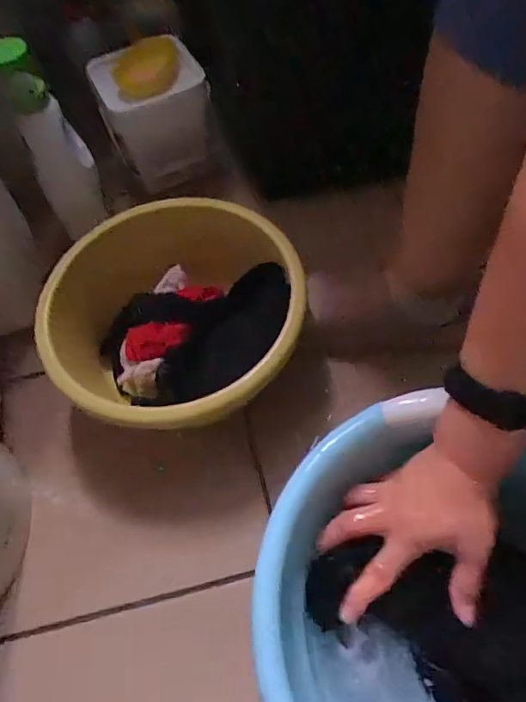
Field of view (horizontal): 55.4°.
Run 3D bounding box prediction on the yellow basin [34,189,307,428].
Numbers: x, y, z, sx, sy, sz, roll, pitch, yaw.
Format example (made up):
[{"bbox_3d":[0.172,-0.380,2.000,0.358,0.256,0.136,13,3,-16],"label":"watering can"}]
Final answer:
[{"bbox_3d":[-0.121,-0.029,0.620,0.279,0.153,0.292,-1,60,3],"label":"yellow basin"}]

